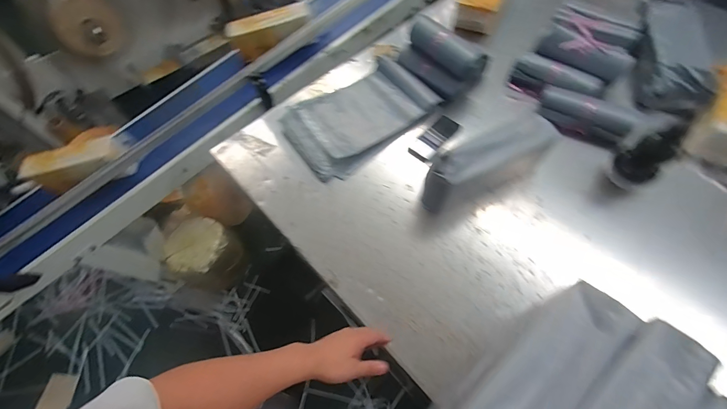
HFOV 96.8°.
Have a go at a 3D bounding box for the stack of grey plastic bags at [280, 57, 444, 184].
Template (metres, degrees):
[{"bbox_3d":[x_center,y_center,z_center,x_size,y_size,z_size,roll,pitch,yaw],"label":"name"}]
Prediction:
[{"bbox_3d":[-0.006,-0.266,0.957,0.425,0.046,0.273,-35,67,-15],"label":"stack of grey plastic bags"}]

